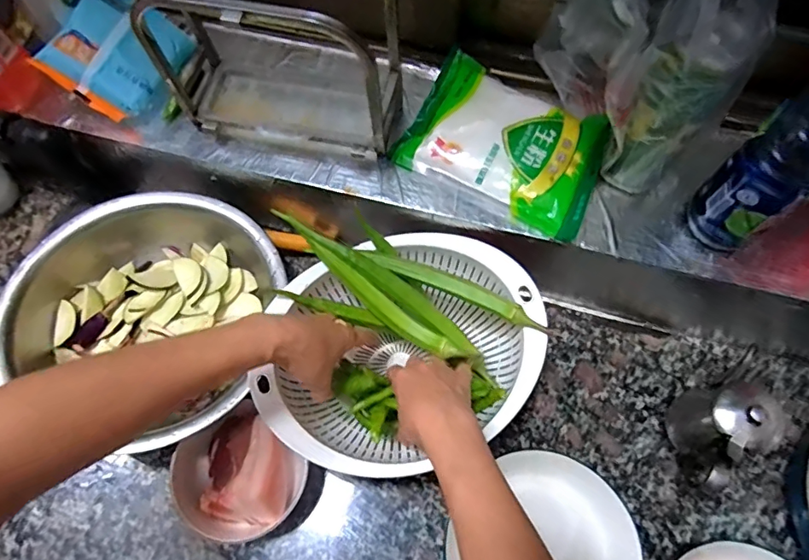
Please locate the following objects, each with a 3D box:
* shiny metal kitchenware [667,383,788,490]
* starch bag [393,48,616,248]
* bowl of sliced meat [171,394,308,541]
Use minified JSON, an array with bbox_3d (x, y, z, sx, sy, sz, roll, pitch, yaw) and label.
[{"bbox_3d":[0.309,0.155,0.495,0.071,0.110,0.094,9,65,4],"label":"shiny metal kitchenware"},{"bbox_3d":[0.107,-0.144,0.532,0.205,0.023,0.137,30,87,12],"label":"starch bag"},{"bbox_3d":[-0.161,0.192,0.491,0.117,0.082,0.108,0,65,0],"label":"bowl of sliced meat"}]

